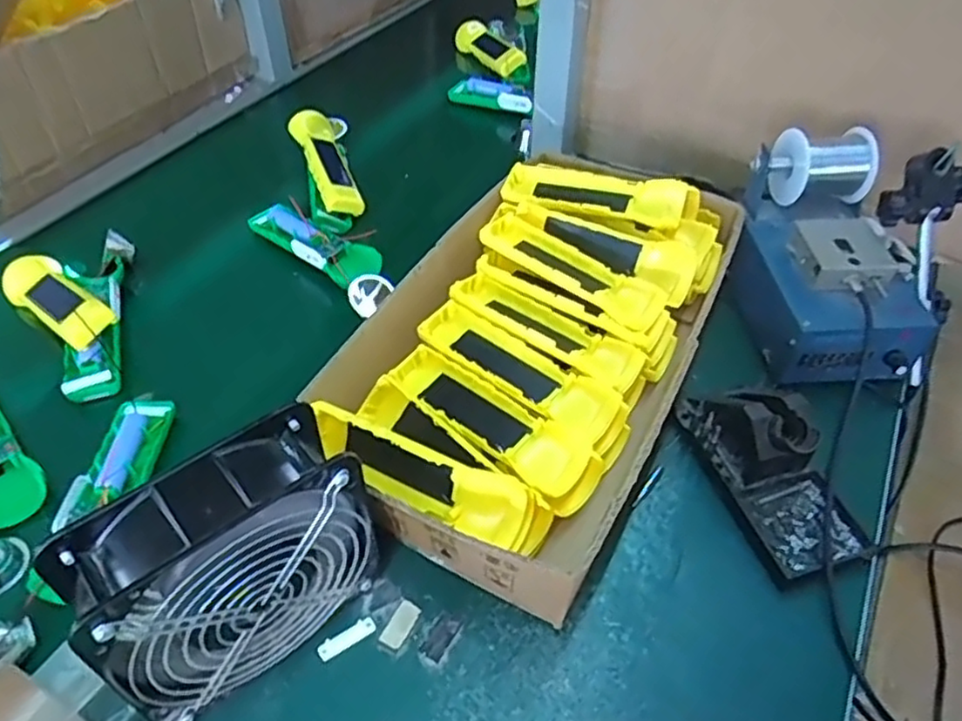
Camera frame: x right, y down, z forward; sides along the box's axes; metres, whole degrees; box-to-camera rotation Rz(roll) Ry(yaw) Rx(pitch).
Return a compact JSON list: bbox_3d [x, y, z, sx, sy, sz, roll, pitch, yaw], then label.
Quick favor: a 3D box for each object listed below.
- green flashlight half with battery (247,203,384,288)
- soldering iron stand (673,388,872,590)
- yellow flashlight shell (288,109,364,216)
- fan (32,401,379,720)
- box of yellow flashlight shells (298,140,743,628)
[{"bbox_3d":[-0.169,-0.125,0.700,0.154,0.027,0.053,33,58,29],"label":"green flashlight half with battery"},{"bbox_3d":[0.212,0.070,0.494,0.077,0.068,0.152,-12,50,-13],"label":"soldering iron stand"},{"bbox_3d":[-0.175,-0.221,0.774,0.048,0.039,0.166,-17,49,-11],"label":"yellow flashlight shell"},{"bbox_3d":[-0.135,0.117,0.388,0.149,0.147,0.067,-31,56,-26],"label":"fan"},{"bbox_3d":[0.053,-0.022,0.561,0.230,0.079,0.417,17,52,19],"label":"box of yellow flashlight shells"}]

